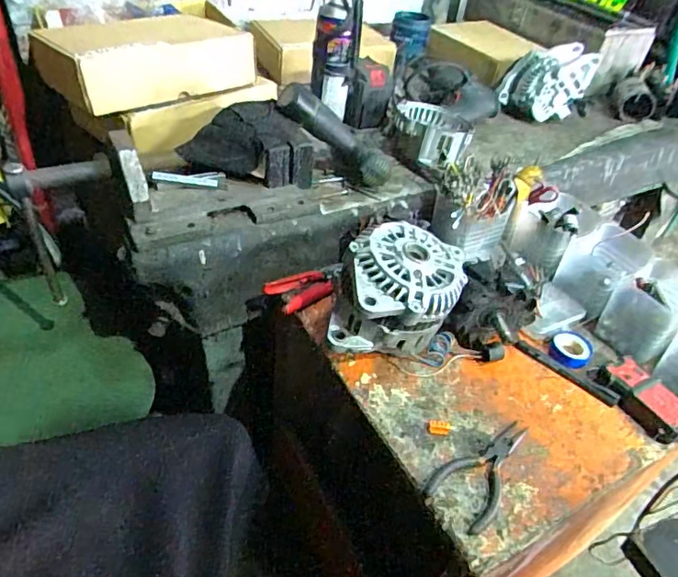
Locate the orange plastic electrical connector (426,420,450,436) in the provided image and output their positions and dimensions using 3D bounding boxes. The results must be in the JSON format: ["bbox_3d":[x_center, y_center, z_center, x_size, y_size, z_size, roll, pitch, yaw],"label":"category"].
[{"bbox_3d":[0.111,0.154,0.576,0.026,0.005,0.018,7,42,-1],"label":"orange plastic electrical connector"}]

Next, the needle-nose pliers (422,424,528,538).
[{"bbox_3d":[0.155,0.184,0.543,0.065,0.010,0.147,35,49,27],"label":"needle-nose pliers"}]

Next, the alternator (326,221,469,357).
[{"bbox_3d":[0.070,0.007,0.619,0.142,0.119,0.157,13,42,6],"label":"alternator"}]

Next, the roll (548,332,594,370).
[{"bbox_3d":[0.304,0.081,0.681,0.051,0.016,0.058,28,46,21],"label":"roll"}]

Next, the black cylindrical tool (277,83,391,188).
[{"bbox_3d":[-0.001,-0.227,0.766,0.198,0.043,0.053,37,40,-16],"label":"black cylindrical tool"}]

